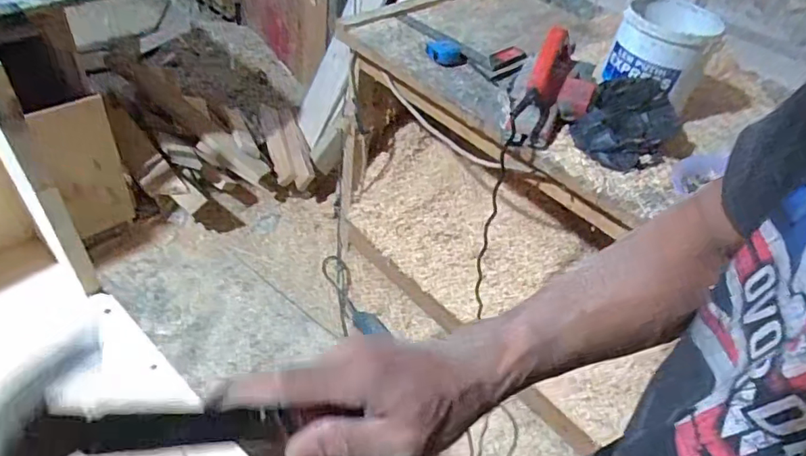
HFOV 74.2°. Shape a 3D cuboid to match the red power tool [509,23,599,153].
[{"bbox_3d":[0.270,-0.233,0.933,0.114,0.139,0.215,21,44,13],"label":"red power tool"}]

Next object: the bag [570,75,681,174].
[{"bbox_3d":[0.396,-0.185,0.941,0.167,0.082,0.176,28,47,20],"label":"bag"}]

